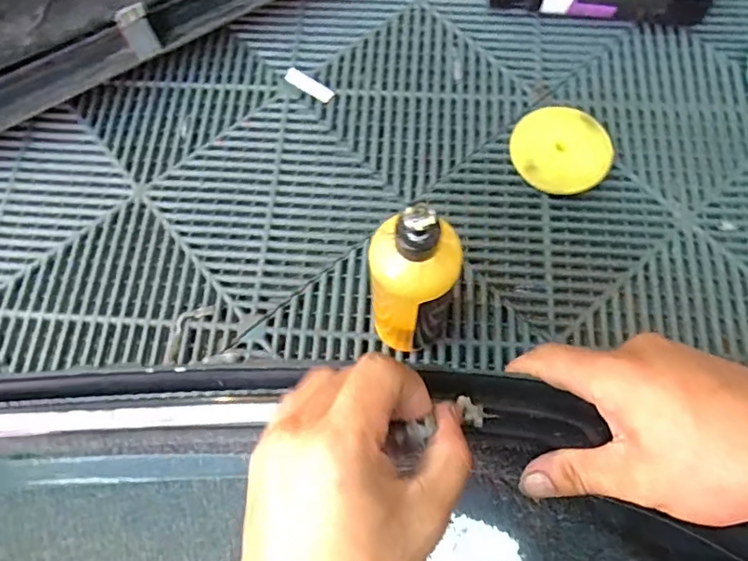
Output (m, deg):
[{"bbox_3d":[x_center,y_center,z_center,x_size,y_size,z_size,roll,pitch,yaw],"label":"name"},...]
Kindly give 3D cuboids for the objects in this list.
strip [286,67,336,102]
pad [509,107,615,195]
[{"bbox_3d":[-0.074,-0.220,0.633,0.064,0.004,0.020,36,75,13],"label":"strip"},{"bbox_3d":[0.189,-0.130,0.579,0.095,0.029,0.102,-42,74,-13],"label":"pad"}]

